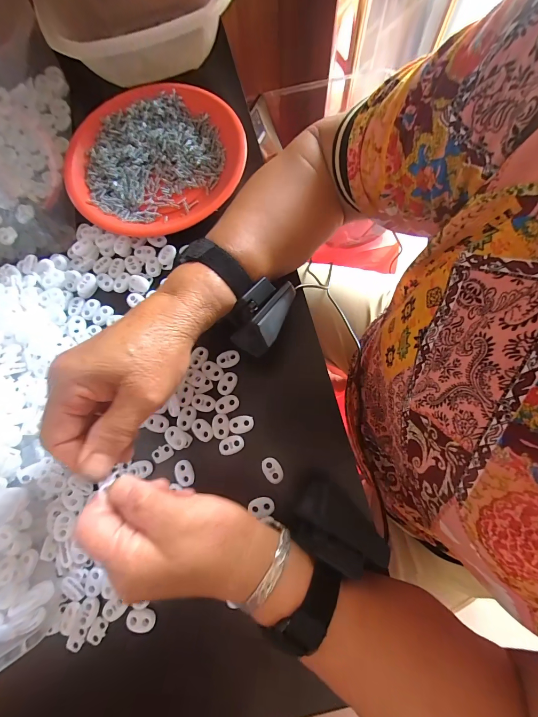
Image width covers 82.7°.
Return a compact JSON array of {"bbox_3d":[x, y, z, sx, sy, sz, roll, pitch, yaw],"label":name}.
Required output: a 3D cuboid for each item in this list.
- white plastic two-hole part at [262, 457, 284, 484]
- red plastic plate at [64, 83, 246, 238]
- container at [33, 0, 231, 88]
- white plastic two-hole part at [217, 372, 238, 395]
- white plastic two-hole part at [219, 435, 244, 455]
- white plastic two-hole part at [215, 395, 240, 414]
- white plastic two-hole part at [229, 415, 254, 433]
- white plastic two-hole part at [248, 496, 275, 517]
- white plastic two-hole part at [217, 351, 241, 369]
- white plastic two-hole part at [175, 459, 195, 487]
[{"bbox_3d":[0.003,0.098,0.269,0.016,0.004,0.022,-25,76,-6],"label":"white plastic two-hole part"},{"bbox_3d":[-0.125,-0.219,0.343,0.189,0.031,0.189,0,75,1],"label":"red plastic plate"},{"bbox_3d":[-0.145,-0.406,0.355,0.199,0.075,0.175,-9,75,-2],"label":"container"},{"bbox_3d":[-0.040,0.023,0.289,0.015,0.004,0.022,30,77,8],"label":"white plastic two-hole part"},{"bbox_3d":[-0.034,0.078,0.274,0.023,0.004,0.015,-20,76,-5],"label":"white plastic two-hole part"},{"bbox_3d":[-0.039,0.042,0.284,0.022,0.004,0.015,-25,76,-6],"label":"white plastic two-hole part"},{"bbox_3d":[-0.025,0.060,0.279,0.022,0.004,0.015,-12,75,-2],"label":"white plastic two-hole part"},{"bbox_3d":[-0.006,0.127,0.262,0.021,0.004,0.014,-10,75,-2],"label":"white plastic two-hole part"},{"bbox_3d":[-0.039,0.000,0.293,0.022,0.004,0.015,-16,75,-4],"label":"white plastic two-hole part"},{"bbox_3d":[-0.076,0.102,0.272,0.016,0.004,0.023,-23,76,-6],"label":"white plastic two-hole part"}]

